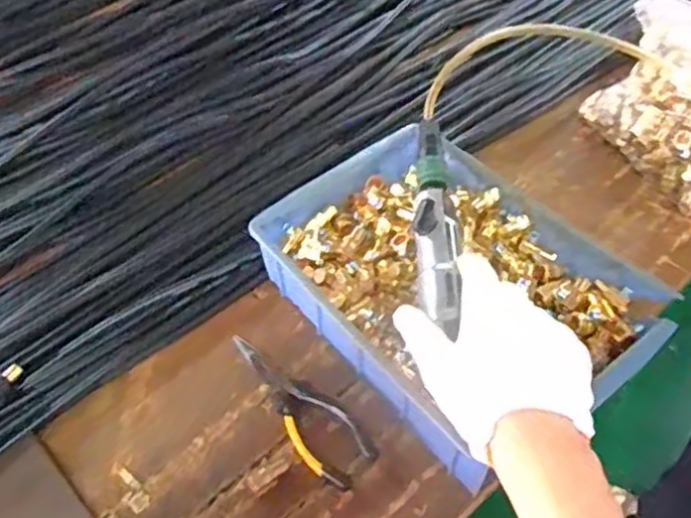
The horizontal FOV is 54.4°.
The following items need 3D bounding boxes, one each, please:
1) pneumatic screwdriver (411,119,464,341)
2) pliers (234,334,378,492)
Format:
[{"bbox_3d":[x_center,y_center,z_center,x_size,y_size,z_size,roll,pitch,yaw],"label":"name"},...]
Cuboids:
[{"bbox_3d":[0.075,-0.037,0.552,0.038,0.030,0.208,-1,54,2],"label":"pneumatic screwdriver"},{"bbox_3d":[-0.039,0.116,0.560,0.049,0.016,0.159,-30,56,-19],"label":"pliers"}]

